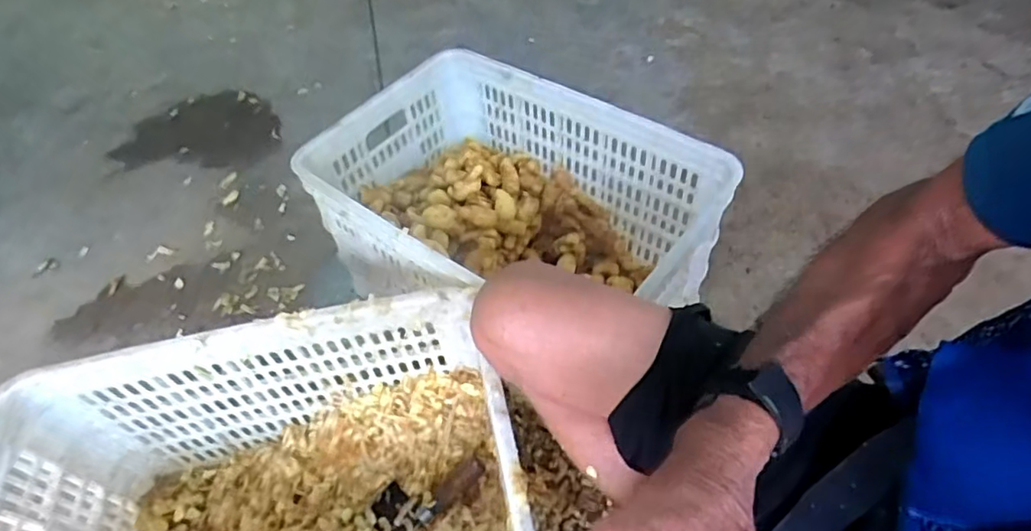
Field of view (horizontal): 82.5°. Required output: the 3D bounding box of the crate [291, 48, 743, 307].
[{"bbox_3d":[-0.009,-0.059,0.870,0.520,0.256,0.353,31,64,25],"label":"crate"}]

